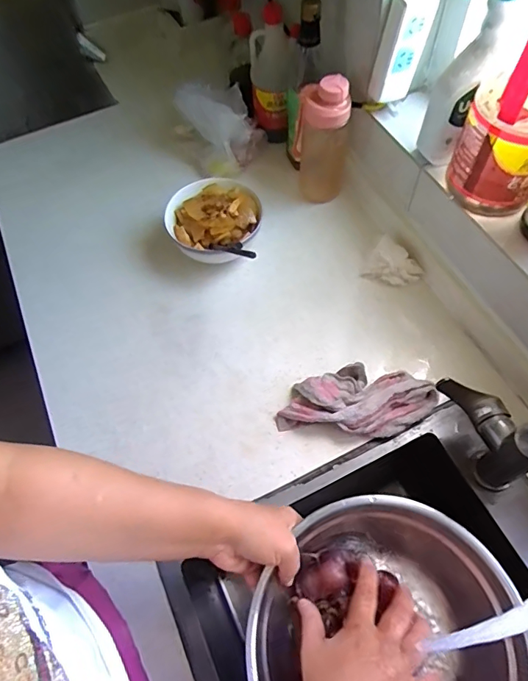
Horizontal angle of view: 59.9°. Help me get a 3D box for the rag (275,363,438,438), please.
[{"bbox_3d":[0.126,0.074,0.606,0.196,0.042,0.101,5,62,6],"label":"rag"}]

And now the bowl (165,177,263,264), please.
[{"bbox_3d":[-0.078,-0.187,0.731,0.141,0.073,0.138,-1,61,2],"label":"bowl"}]

